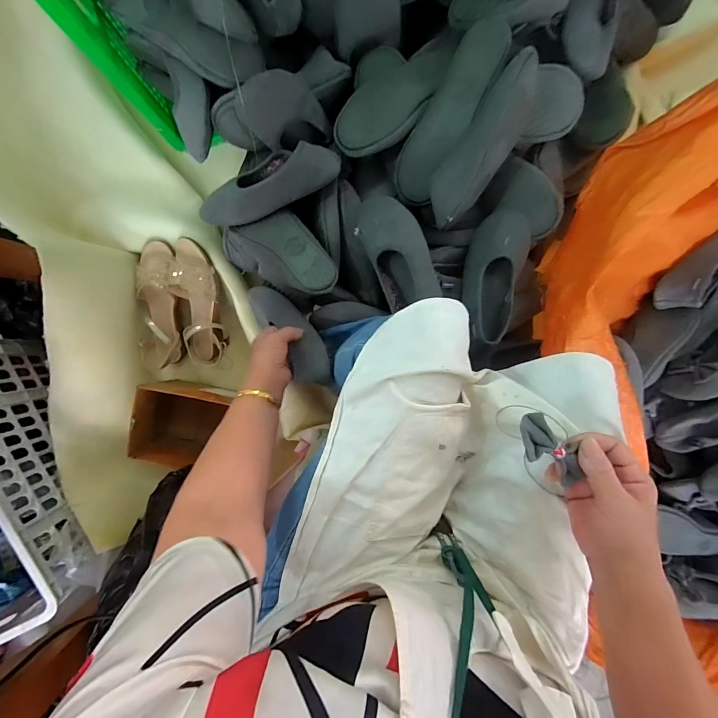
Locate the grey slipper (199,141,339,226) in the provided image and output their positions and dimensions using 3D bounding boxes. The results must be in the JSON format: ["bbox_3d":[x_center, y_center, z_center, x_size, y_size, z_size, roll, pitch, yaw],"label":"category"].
[{"bbox_3d":[-0.148,-0.277,0.576,0.240,0.061,0.083,-18,94,12],"label":"grey slipper"}]

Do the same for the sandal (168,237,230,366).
[{"bbox_3d":[-0.317,-0.108,0.730,0.089,0.067,0.249,0,115,-1],"label":"sandal"}]

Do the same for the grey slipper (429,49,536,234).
[{"bbox_3d":[0.183,-0.312,0.543,0.083,0.065,0.238,29,120,-3],"label":"grey slipper"}]

